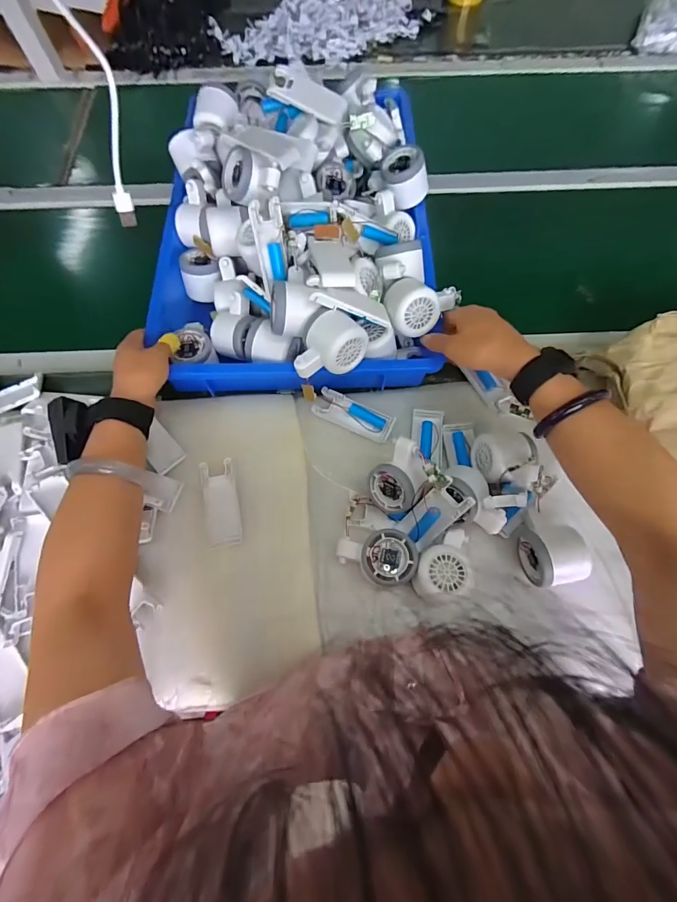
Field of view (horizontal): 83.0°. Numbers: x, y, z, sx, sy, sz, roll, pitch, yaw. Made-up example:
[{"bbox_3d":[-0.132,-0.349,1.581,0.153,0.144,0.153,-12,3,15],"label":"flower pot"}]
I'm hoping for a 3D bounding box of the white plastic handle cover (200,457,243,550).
[{"bbox_3d":[-0.138,0.061,0.449,0.038,0.004,0.102,-12,71,-1],"label":"white plastic handle cover"}]

